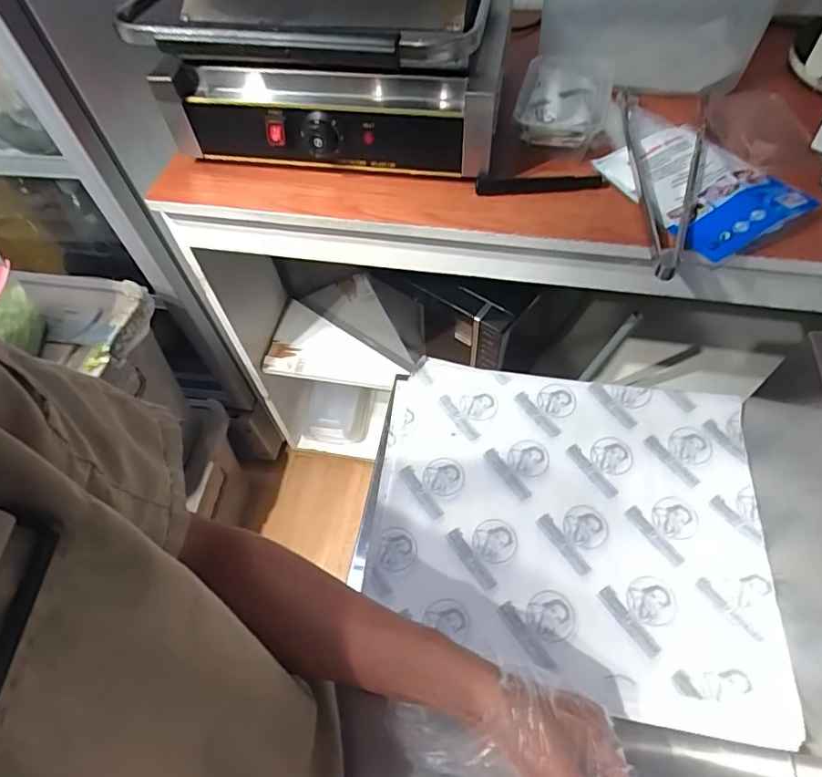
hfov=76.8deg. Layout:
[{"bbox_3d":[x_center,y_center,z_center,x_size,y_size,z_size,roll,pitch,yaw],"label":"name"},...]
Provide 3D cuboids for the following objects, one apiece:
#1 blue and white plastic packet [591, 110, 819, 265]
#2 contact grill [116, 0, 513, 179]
[{"bbox_3d":[0.348,-0.262,0.645,0.158,0.024,0.238,-32,61,-16],"label":"blue and white plastic packet"},{"bbox_3d":[-0.092,-0.455,0.694,0.424,0.203,0.399,6,58,8],"label":"contact grill"}]

